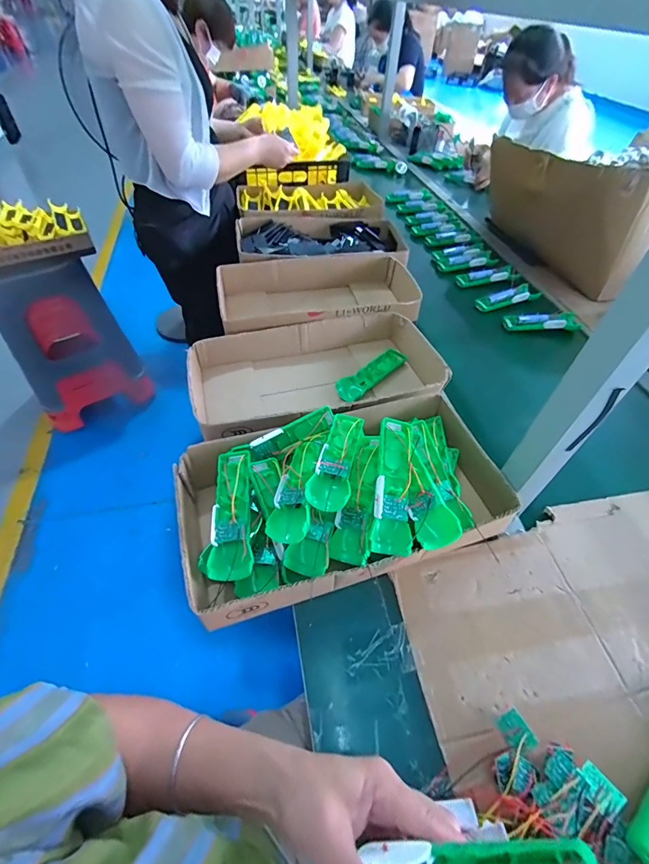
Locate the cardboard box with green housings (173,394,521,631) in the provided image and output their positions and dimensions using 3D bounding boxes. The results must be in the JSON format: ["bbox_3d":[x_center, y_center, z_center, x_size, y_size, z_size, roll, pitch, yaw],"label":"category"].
[{"bbox_3d":[0.023,0.073,0.508,0.413,0.115,0.233,-14,53,-13],"label":"cardboard box with green housings"}]

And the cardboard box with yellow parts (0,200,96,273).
[{"bbox_3d":[-0.971,-0.612,1.191,0.410,0.124,0.202,-30,58,-24],"label":"cardboard box with yellow parts"}]

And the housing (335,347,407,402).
[{"bbox_3d":[0.091,-0.113,0.720,0.166,0.019,0.049,-37,61,-27],"label":"housing"}]

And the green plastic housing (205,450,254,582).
[{"bbox_3d":[-0.117,0.093,0.471,0.052,0.028,0.166,-5,51,-7],"label":"green plastic housing"}]

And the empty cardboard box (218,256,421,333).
[{"bbox_3d":[-0.010,-0.282,0.853,0.441,0.115,0.257,-6,51,-7],"label":"empty cardboard box"}]

